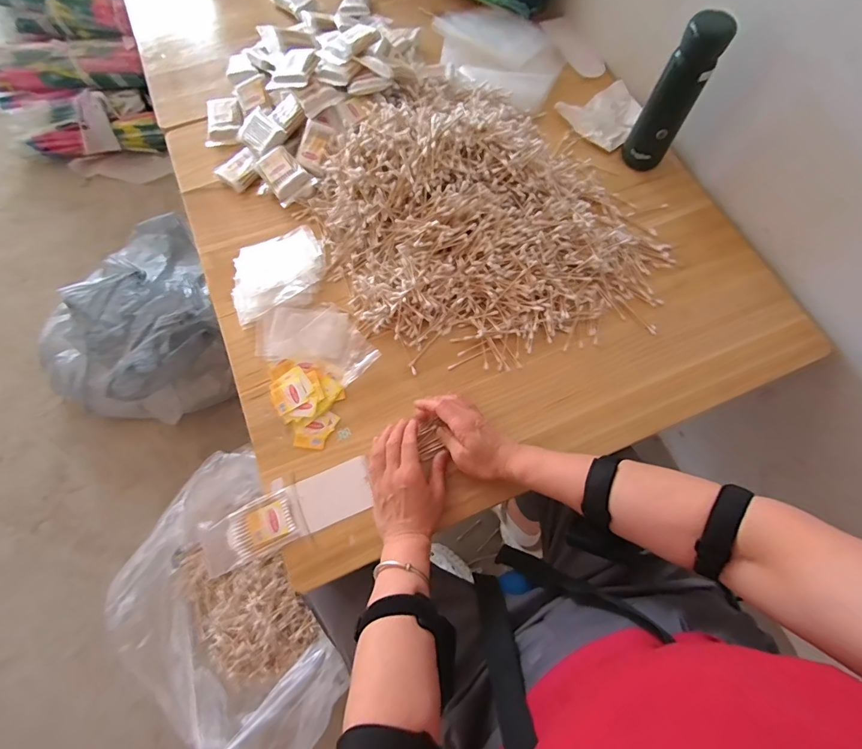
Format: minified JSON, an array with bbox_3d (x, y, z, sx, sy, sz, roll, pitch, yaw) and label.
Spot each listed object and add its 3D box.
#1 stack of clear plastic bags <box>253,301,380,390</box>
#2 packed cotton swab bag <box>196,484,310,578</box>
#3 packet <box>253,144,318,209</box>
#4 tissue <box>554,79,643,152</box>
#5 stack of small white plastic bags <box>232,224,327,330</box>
[{"bbox_3d":[-0.154,-0.052,0.552,0.169,0.015,0.098,19,71,6],"label":"stack of clear plastic bags"},{"bbox_3d":[-0.214,0.186,0.486,0.120,0.016,0.061,-22,72,-8],"label":"packed cotton swab bag"},{"bbox_3d":[-0.227,-0.310,0.620,0.062,0.023,0.083,-40,75,-13],"label":"packet"},{"bbox_3d":[0.288,-0.432,0.667,0.105,0.024,0.114,-29,73,-10],"label":"tissue"},{"bbox_3d":[-0.221,-0.148,0.582,0.139,0.027,0.118,-22,72,-8],"label":"stack of small white plastic bags"}]

